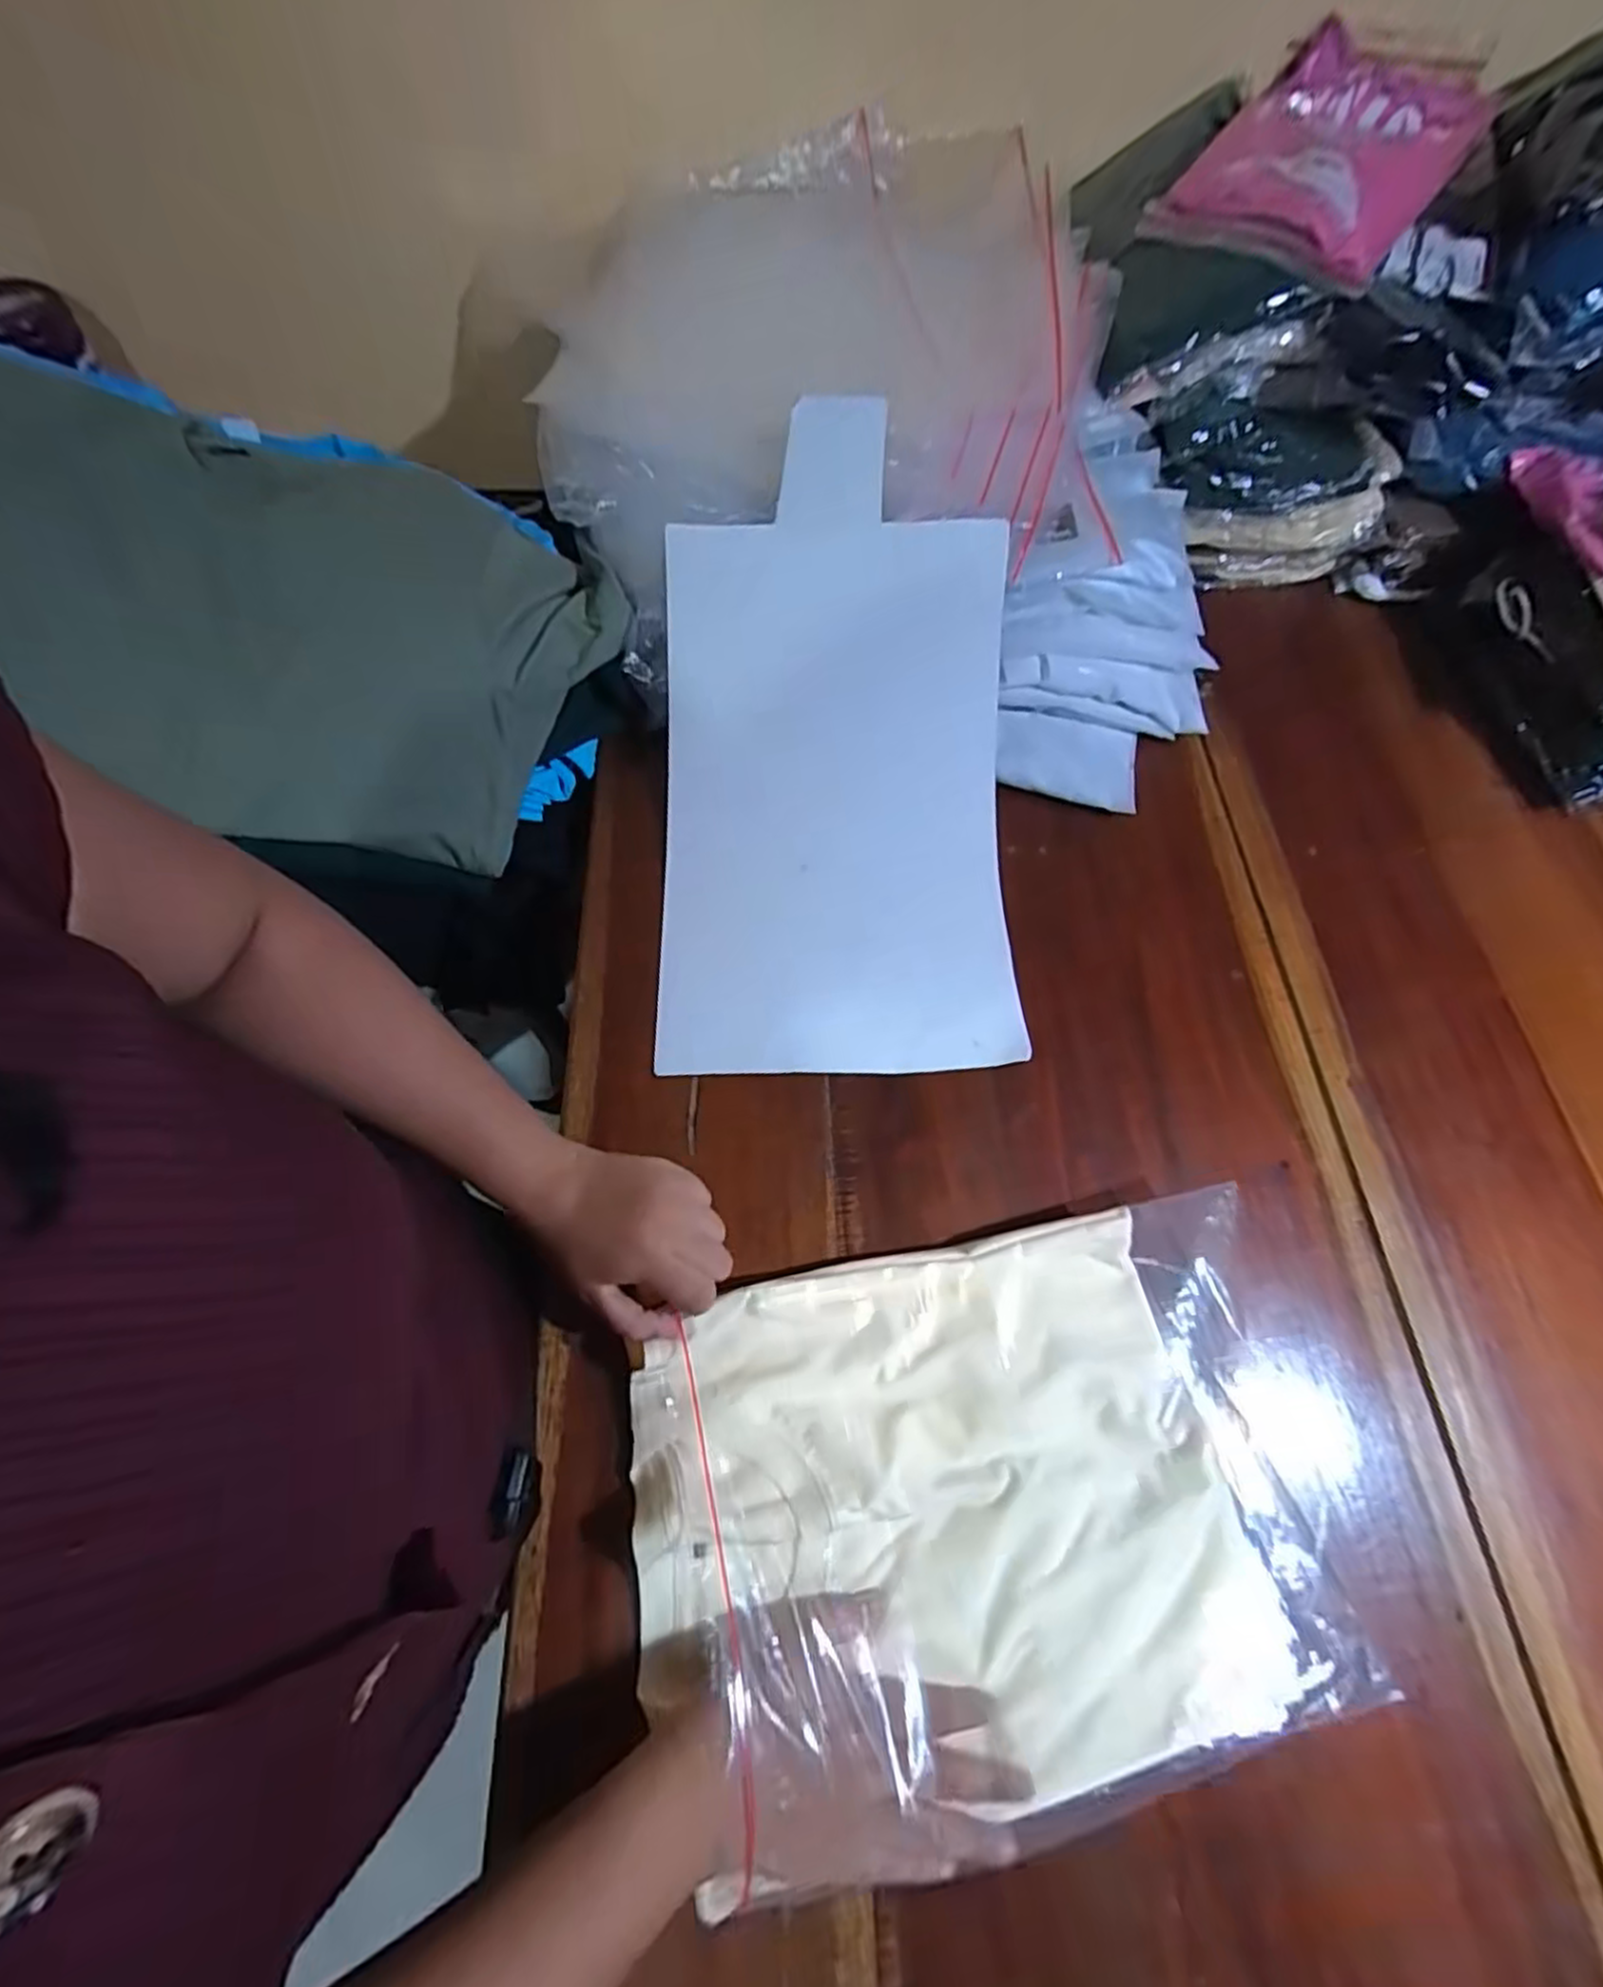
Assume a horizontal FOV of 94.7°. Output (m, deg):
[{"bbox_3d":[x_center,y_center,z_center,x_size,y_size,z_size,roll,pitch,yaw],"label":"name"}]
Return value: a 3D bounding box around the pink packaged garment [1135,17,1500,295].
[{"bbox_3d":[0.446,-0.713,0.629,0.188,0.061,0.307,37,76,12],"label":"pink packaged garment"}]

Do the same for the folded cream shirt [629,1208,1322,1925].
[{"bbox_3d":[0.079,0.291,0.423,0.337,0.027,0.261,-9,65,-8],"label":"folded cream shirt"}]

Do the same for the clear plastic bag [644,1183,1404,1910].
[{"bbox_3d":[0.117,0.287,0.427,0.371,0.032,0.267,-9,65,-8],"label":"clear plastic bag"}]

